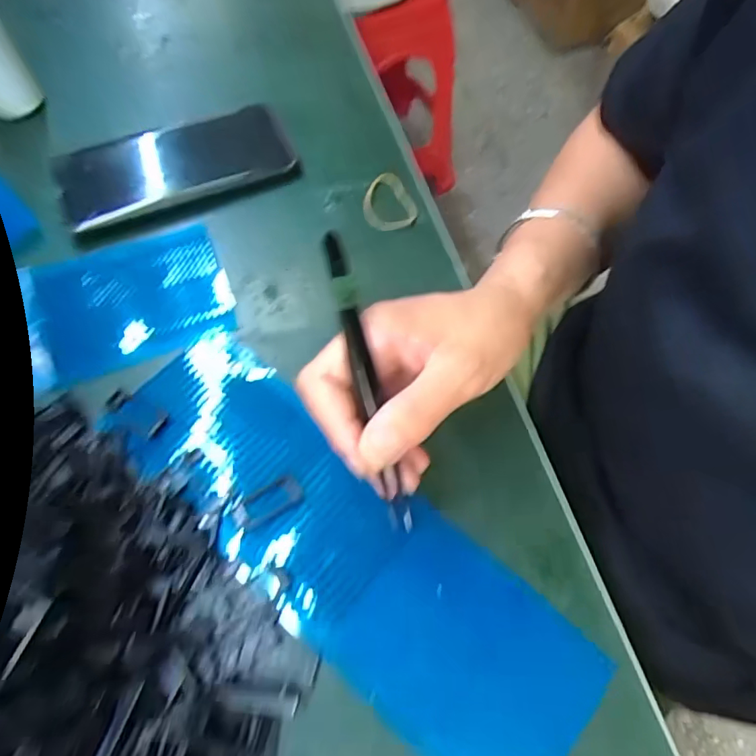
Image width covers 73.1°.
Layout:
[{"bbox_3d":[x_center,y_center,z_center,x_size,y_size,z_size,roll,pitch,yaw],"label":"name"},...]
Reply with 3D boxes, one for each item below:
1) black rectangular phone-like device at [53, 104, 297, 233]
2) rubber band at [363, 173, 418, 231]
[{"bbox_3d":[-0.136,-0.149,0.349,0.152,0.020,0.060,-27,69,-15],"label":"black rectangular phone-like device"},{"bbox_3d":[0.007,-0.124,0.361,0.036,0.007,0.047,-11,65,-5],"label":"rubber band"}]

